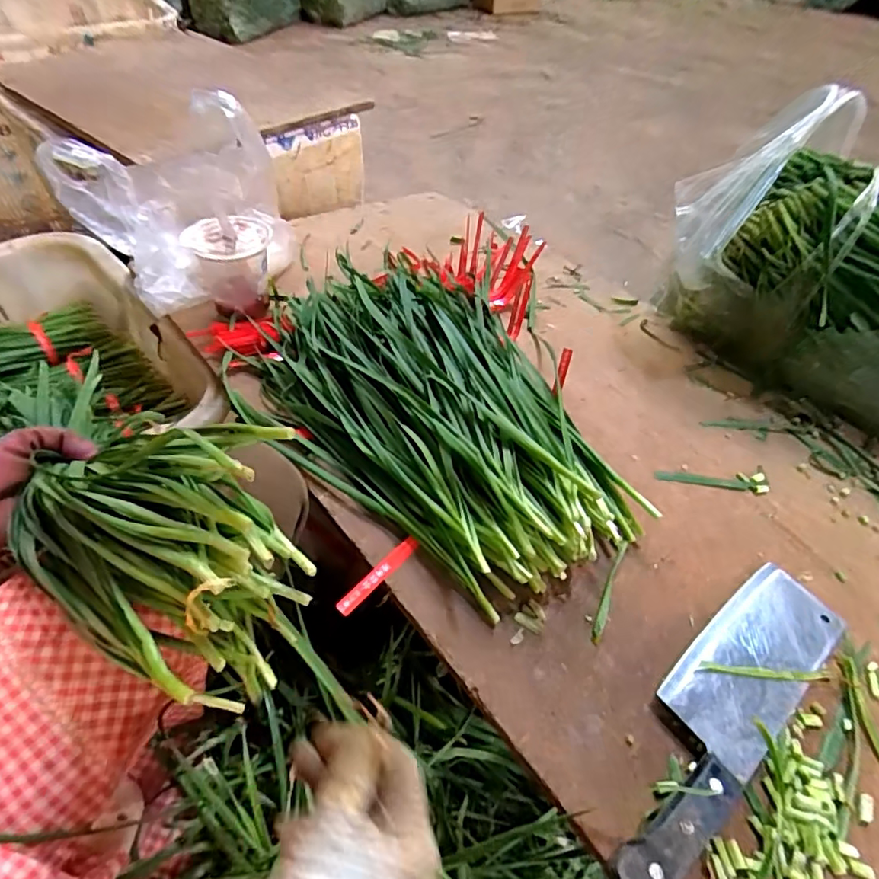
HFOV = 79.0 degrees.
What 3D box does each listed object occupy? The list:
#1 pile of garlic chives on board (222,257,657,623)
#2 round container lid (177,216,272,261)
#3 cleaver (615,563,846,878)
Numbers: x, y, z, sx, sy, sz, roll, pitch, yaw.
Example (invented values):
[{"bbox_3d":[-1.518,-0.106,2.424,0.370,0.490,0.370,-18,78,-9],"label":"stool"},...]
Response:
[{"bbox_3d":[-0.010,-0.049,0.508,0.290,0.073,0.428,-28,57,-25],"label":"pile of garlic chives on board"},{"bbox_3d":[-0.219,-0.212,0.560,0.068,0.019,0.077,19,51,12],"label":"round container lid"},{"bbox_3d":[0.195,0.178,0.360,0.270,0.018,0.071,-33,59,-28],"label":"cleaver"}]

